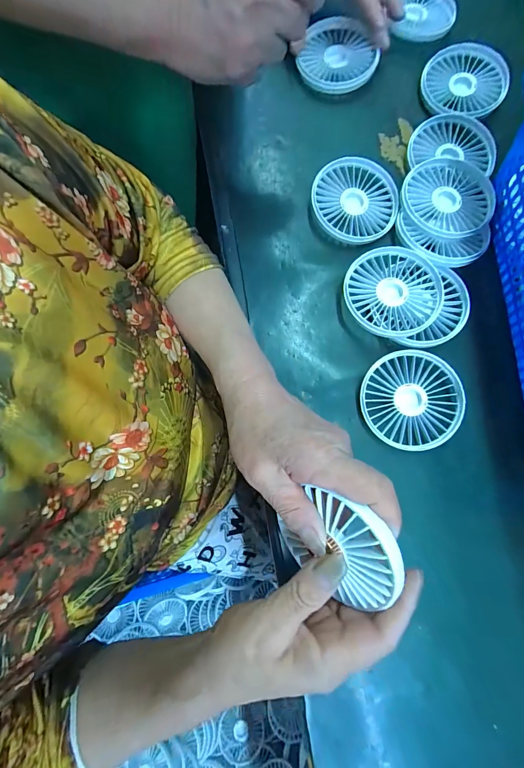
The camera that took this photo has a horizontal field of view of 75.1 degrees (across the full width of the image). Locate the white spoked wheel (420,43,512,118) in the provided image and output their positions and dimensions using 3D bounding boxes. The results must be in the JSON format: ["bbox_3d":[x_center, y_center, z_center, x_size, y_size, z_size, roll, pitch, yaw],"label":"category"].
[{"bbox_3d":[0.224,-0.333,0.378,0.086,0.018,0.091,0,77,-2],"label":"white spoked wheel"}]

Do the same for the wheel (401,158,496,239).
[{"bbox_3d":[0.188,-0.187,0.344,0.086,0.019,0.084,0,77,-2],"label":"wheel"}]

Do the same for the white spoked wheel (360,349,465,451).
[{"bbox_3d":[0.136,0.015,0.313,0.089,0.016,0.084,0,77,-2],"label":"white spoked wheel"}]

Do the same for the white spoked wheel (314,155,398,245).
[{"bbox_3d":[0.096,-0.188,0.352,0.084,0.021,0.089,0,77,-2],"label":"white spoked wheel"}]

